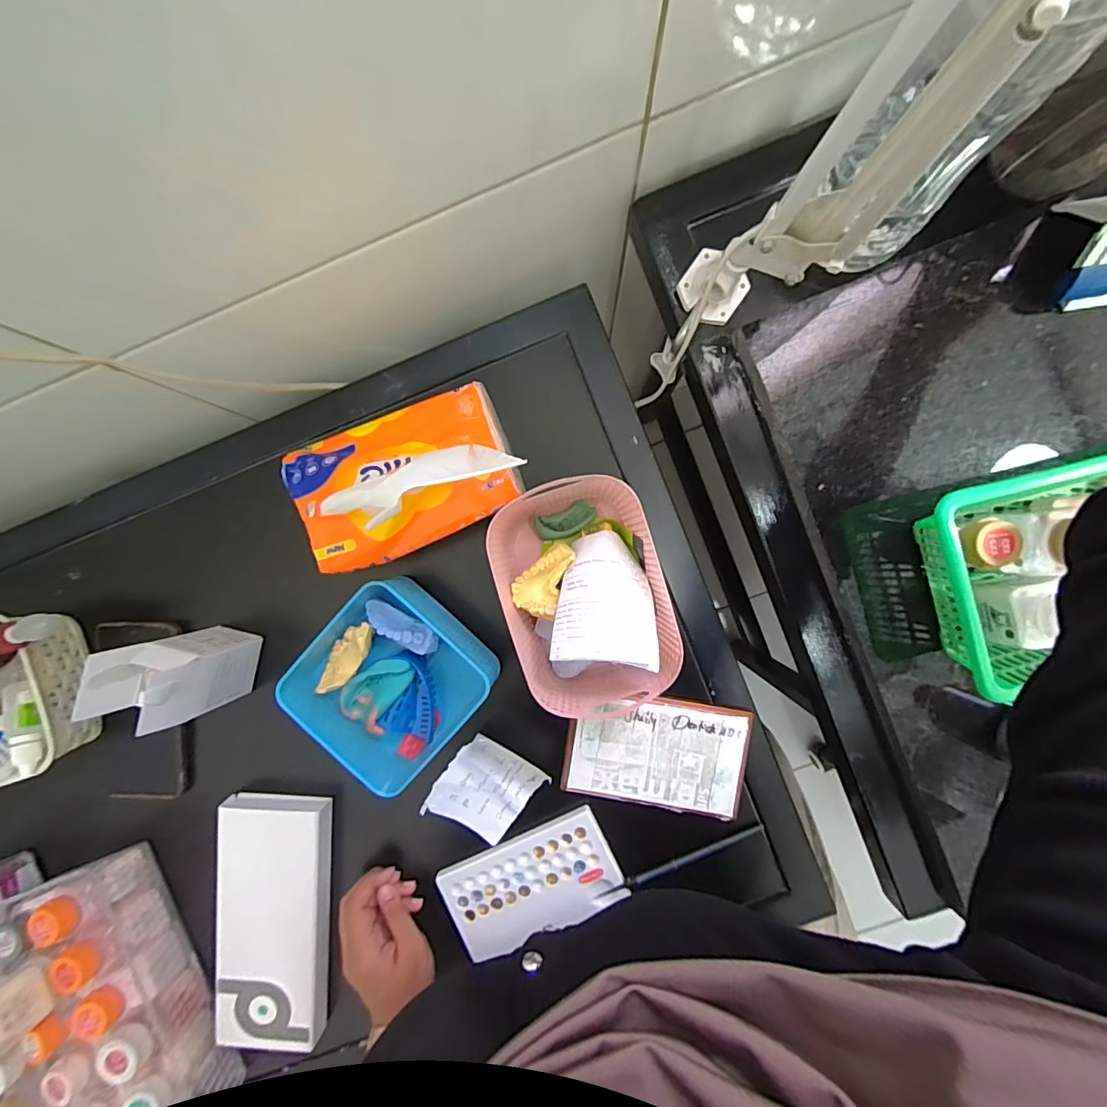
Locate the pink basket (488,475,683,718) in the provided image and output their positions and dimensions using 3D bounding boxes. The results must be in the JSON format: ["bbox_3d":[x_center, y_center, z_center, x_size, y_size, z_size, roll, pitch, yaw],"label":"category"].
[{"bbox_3d":[0.027,0.028,0.393,0.130,0.082,0.181,-12,91,3],"label":"pink basket"}]

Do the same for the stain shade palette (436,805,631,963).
[{"bbox_3d":[-0.021,0.294,0.443,0.153,0.008,0.077,-29,89,4],"label":"stain shade palette"}]

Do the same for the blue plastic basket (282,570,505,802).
[{"bbox_3d":[-0.136,0.108,0.419,0.136,0.057,0.141,41,93,1],"label":"blue plastic basket"}]

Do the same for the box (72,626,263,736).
[{"bbox_3d":[-0.301,0.098,0.404,0.053,0.126,0.053,14,92,2],"label":"box"}]

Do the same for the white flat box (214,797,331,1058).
[{"bbox_3d":[-0.252,0.331,0.444,0.094,0.031,0.216,0,91,2],"label":"white flat box"}]

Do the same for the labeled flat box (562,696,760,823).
[{"bbox_3d":[0.090,0.177,0.434,0.156,0.008,0.096,6,91,2],"label":"labeled flat box"}]

